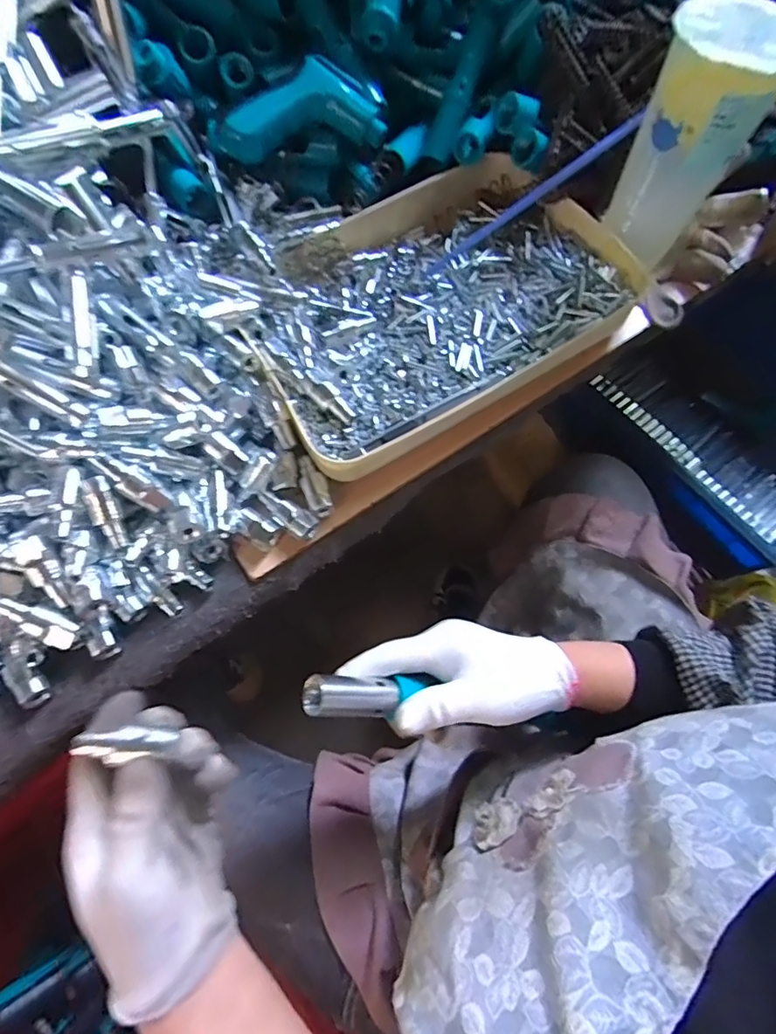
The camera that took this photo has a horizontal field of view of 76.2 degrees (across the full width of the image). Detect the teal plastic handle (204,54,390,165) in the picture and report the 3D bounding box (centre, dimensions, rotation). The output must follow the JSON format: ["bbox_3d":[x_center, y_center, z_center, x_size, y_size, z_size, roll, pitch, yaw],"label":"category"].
[{"bbox_3d":[-0.079,-0.356,0.433,0.150,0.042,0.067,-7,68,-1],"label":"teal plastic handle"}]

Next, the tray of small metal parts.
[{"bbox_3d":[0.038,-0.188,0.431,0.320,0.042,0.223,-34,71,-12],"label":"tray of small metal parts"}]

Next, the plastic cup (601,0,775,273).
[{"bbox_3d":[0.223,-0.271,0.374,0.083,0.153,0.076,25,71,11],"label":"plastic cup"}]

